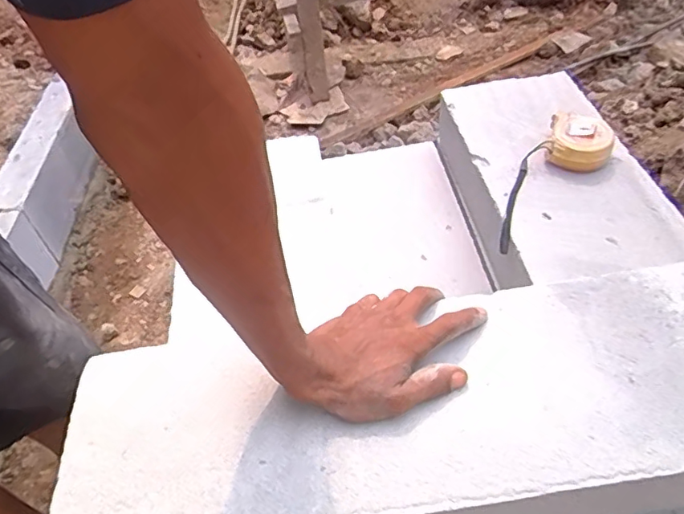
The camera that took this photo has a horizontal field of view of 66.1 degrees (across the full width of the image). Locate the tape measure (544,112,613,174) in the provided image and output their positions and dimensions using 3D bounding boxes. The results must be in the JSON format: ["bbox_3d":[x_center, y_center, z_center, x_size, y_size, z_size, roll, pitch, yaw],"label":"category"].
[{"bbox_3d":[0.310,-0.152,0.687,0.082,0.045,0.073,20,53,20],"label":"tape measure"}]

